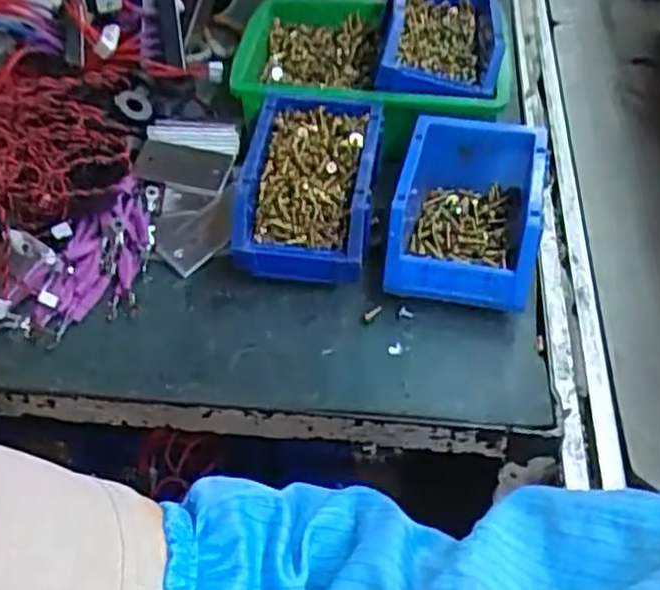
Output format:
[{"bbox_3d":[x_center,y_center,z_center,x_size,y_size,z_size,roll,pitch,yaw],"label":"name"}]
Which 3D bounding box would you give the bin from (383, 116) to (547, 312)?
[{"bbox_3d":[0.110,-0.069,0.593,0.111,0.066,0.157,7,49,11],"label":"bin"}]

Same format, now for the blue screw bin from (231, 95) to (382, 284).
[{"bbox_3d":[-0.015,-0.090,0.620,0.108,0.071,0.166,4,49,8],"label":"blue screw bin"}]

